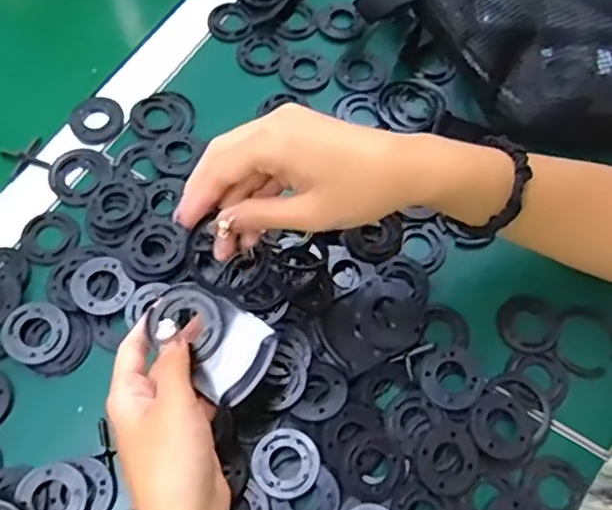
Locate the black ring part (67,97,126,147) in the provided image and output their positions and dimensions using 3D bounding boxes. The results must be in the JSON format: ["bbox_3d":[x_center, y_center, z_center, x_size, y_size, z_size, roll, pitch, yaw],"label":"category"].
[{"bbox_3d":[-0.175,-0.114,0.537,0.043,0.006,0.043,0,66,-1],"label":"black ring part"}]

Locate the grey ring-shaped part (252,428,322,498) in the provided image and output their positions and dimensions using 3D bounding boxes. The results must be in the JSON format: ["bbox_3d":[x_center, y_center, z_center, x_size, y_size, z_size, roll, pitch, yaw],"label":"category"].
[{"bbox_3d":[-0.013,0.138,0.424,0.044,0.004,0.044,0,66,-1],"label":"grey ring-shaped part"}]

